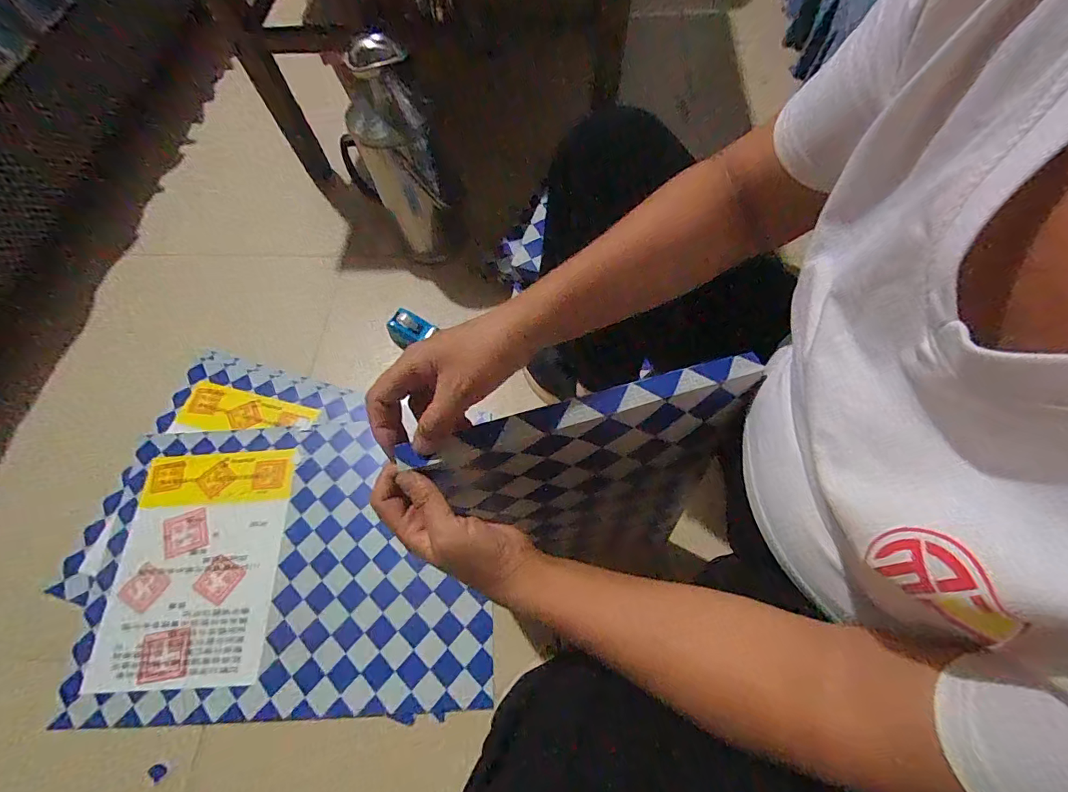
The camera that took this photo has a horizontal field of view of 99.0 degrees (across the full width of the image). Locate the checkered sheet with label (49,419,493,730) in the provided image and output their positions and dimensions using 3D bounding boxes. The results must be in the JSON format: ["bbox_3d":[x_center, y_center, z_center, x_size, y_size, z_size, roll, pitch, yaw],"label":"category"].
[{"bbox_3d":[-0.395,0.259,0.749,0.630,0.015,0.444,-4,64,1],"label":"checkered sheet with label"}]

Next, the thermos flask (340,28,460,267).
[{"bbox_3d":[-0.259,-0.425,0.852,0.155,0.405,0.137,-25,65,-9],"label":"thermos flask"}]

